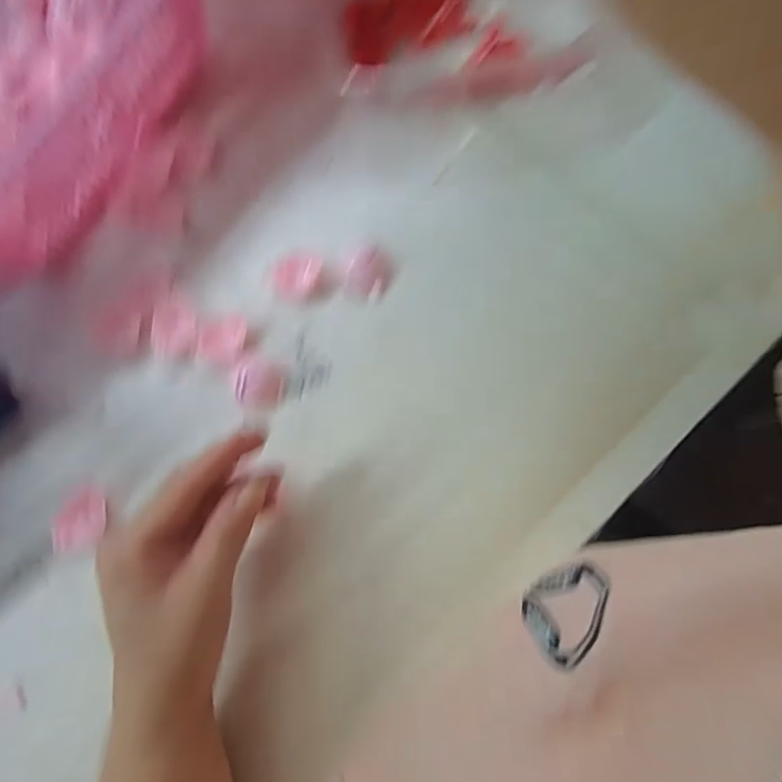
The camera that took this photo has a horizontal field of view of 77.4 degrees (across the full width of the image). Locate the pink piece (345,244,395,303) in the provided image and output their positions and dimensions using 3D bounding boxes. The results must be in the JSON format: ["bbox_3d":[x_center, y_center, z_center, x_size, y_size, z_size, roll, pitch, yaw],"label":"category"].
[{"bbox_3d":[-0.015,-0.078,0.325,0.028,0.013,0.036,21,82,6],"label":"pink piece"}]

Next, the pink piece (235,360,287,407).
[{"bbox_3d":[-0.084,-0.005,0.314,0.030,0.011,0.030,0,81,3],"label":"pink piece"}]

